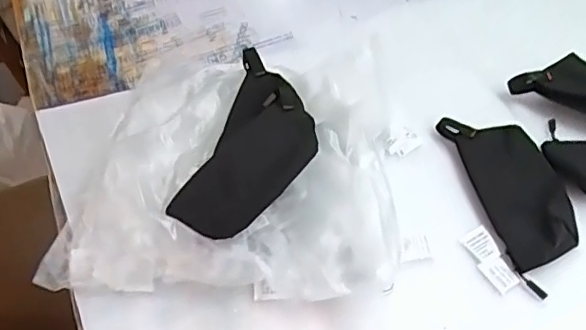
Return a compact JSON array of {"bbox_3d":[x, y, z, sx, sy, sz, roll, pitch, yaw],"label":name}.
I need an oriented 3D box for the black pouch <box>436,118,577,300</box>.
[{"bbox_3d":[0.266,0.026,0.675,0.100,0.037,0.246,-9,48,-8],"label":"black pouch"}]

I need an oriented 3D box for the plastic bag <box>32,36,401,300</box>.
[{"bbox_3d":[-0.073,-0.006,0.682,0.388,0.101,0.311,4,48,4],"label":"plastic bag"}]

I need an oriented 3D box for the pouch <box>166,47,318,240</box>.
[{"bbox_3d":[-0.038,-0.032,0.678,0.132,0.037,0.274,12,53,12],"label":"pouch"}]

